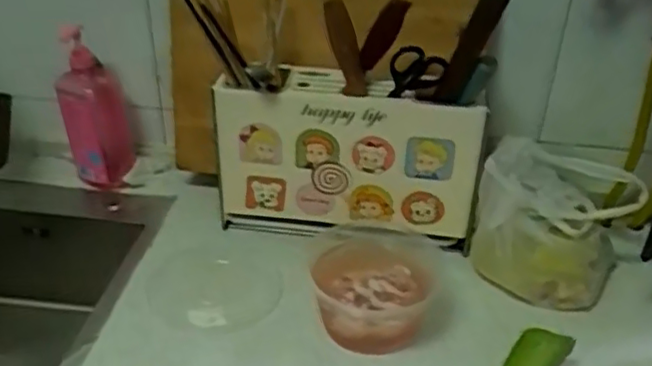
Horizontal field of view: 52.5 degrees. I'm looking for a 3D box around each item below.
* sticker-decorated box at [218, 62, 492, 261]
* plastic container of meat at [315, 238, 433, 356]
[{"bbox_3d":[0.024,-0.018,0.920,0.357,0.238,0.081,7,33,10],"label":"sticker-decorated box"},{"bbox_3d":[0.056,0.141,0.824,0.139,0.079,0.147,0,33,0],"label":"plastic container of meat"}]

